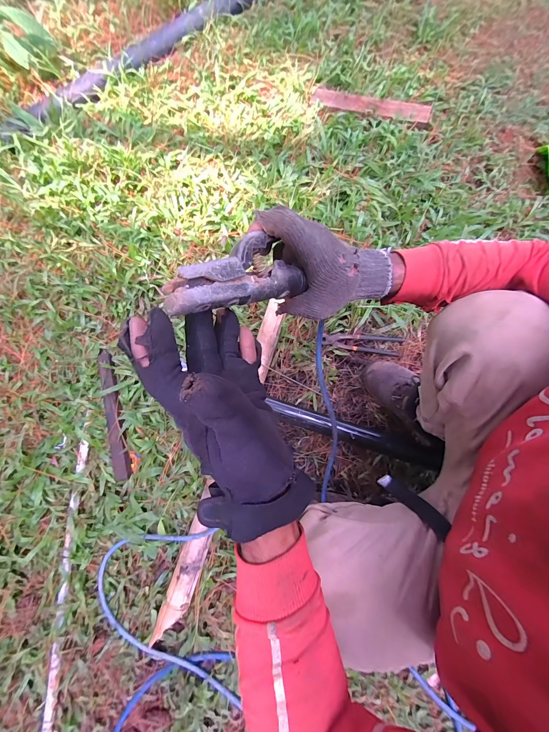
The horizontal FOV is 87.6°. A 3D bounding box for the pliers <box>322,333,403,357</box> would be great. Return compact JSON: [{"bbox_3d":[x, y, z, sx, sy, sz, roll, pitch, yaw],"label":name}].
[{"bbox_3d":[0.237,-0.064,0.774,0.213,0.015,0.046,7,77,2],"label":"pliers"}]

